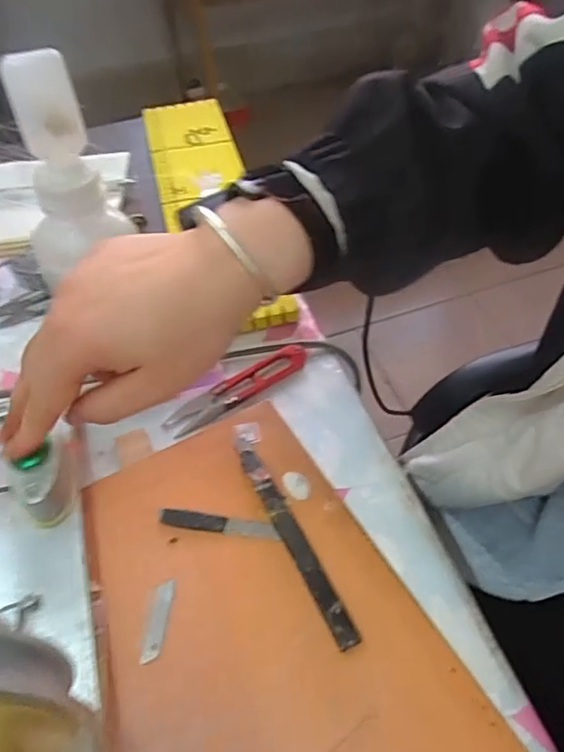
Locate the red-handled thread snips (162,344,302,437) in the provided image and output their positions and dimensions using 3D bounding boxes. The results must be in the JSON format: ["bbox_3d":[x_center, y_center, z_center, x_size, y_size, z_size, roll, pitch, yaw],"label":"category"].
[{"bbox_3d":[-0.029,0.008,0.394,0.106,0.008,0.021,-30,54,-20],"label":"red-handled thread snips"}]

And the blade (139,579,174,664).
[{"bbox_3d":[-0.064,0.125,0.300,0.010,0.004,0.040,2,49,6],"label":"blade"}]

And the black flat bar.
[{"bbox_3d":[0.003,0.084,0.324,0.012,0.006,0.136,-24,52,-13],"label":"black flat bar"}]

